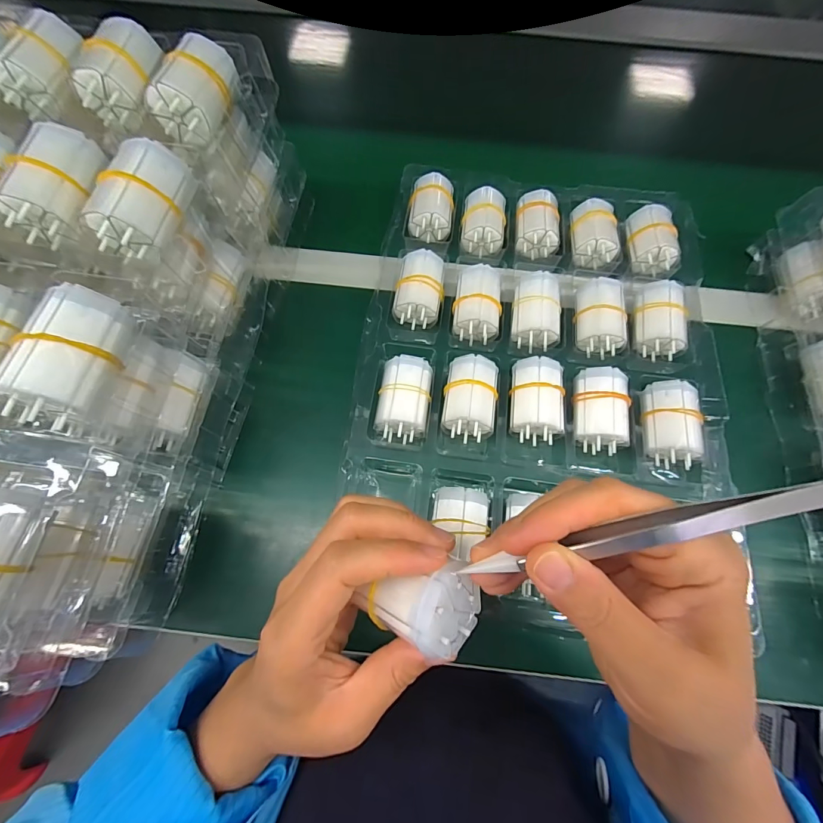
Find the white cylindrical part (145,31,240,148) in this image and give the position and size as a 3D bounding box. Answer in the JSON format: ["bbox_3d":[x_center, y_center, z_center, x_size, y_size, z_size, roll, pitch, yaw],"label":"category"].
[{"bbox_3d":[-0.137,-0.207,0.249,0.038,0.032,0.060,17,70,3],"label":"white cylindrical part"}]

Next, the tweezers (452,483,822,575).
[{"bbox_3d":[0.075,0.043,0.135,0.123,0.007,0.009,-22,70,22],"label":"tweezers"}]

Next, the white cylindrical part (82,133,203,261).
[{"bbox_3d":[-0.147,-0.118,0.216,0.034,0.031,0.062,16,70,3],"label":"white cylindrical part"}]

